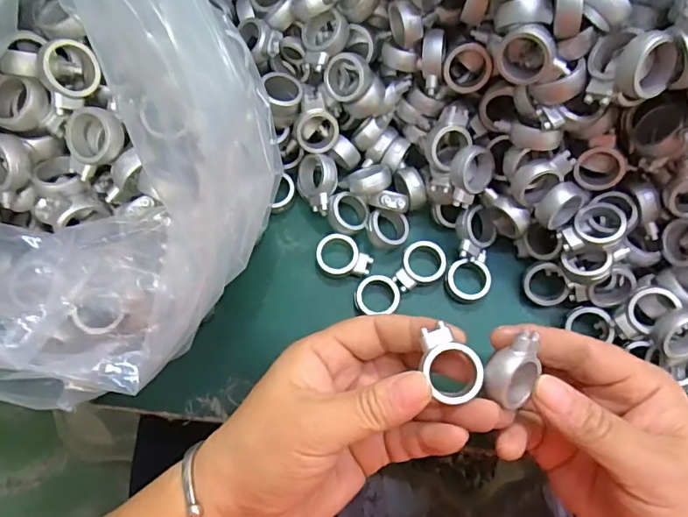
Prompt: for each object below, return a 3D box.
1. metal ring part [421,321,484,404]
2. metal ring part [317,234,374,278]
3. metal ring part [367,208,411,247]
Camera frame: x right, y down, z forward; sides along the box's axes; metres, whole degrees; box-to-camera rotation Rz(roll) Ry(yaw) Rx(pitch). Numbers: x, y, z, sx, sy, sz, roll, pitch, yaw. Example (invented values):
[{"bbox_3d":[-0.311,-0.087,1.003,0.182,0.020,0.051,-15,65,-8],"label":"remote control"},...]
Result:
[{"bbox_3d":[0.045,0.045,0.214,0.023,0.006,0.032,-23,74,-5],"label":"metal ring part"},{"bbox_3d":[0.000,0.000,0.309,0.034,0.009,0.025,20,76,8],"label":"metal ring part"},{"bbox_3d":[0.028,-0.019,0.312,0.028,0.014,0.021,4,91,-24],"label":"metal ring part"}]

